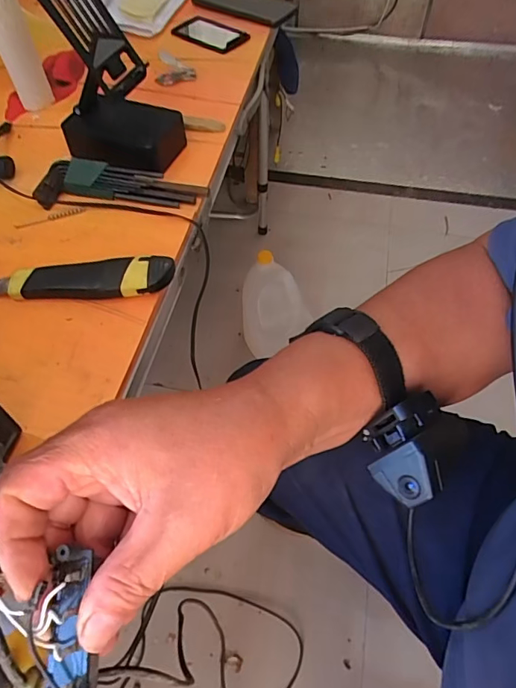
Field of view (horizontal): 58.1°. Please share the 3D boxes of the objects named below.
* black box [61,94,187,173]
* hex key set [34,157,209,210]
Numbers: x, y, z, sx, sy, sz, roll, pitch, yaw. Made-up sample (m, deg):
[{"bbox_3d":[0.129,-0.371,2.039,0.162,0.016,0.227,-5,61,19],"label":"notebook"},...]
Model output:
[{"bbox_3d":[-0.152,-0.240,0.525,0.119,0.050,0.070,17,56,11],"label":"black box"},{"bbox_3d":[-0.145,-0.172,0.492,0.174,0.024,0.049,0,54,-1],"label":"hex key set"}]

